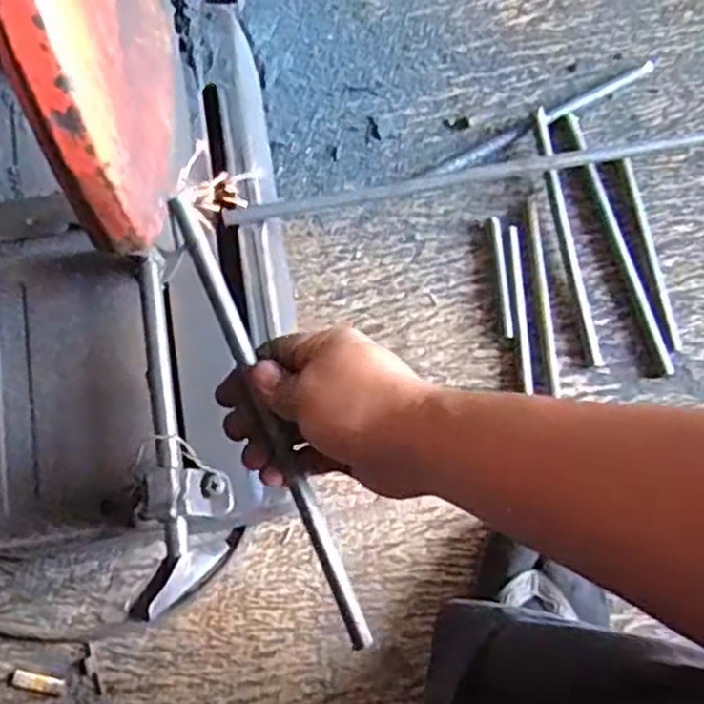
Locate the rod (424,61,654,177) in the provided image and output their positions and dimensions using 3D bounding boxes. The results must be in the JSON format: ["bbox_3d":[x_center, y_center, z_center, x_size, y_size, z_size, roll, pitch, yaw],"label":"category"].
[{"bbox_3d":[0.178,-0.216,0.693,0.237,0.010,0.015,-26,79,-5],"label":"rod"}]

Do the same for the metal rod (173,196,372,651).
[{"bbox_3d":[-0.044,0.040,0.413,0.012,0.011,0.264,-22,91,-4],"label":"metal rod"}]

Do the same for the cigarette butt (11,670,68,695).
[{"bbox_3d":[-0.248,0.261,0.587,0.042,0.004,0.013,12,78,4],"label":"cigarette butt"}]

